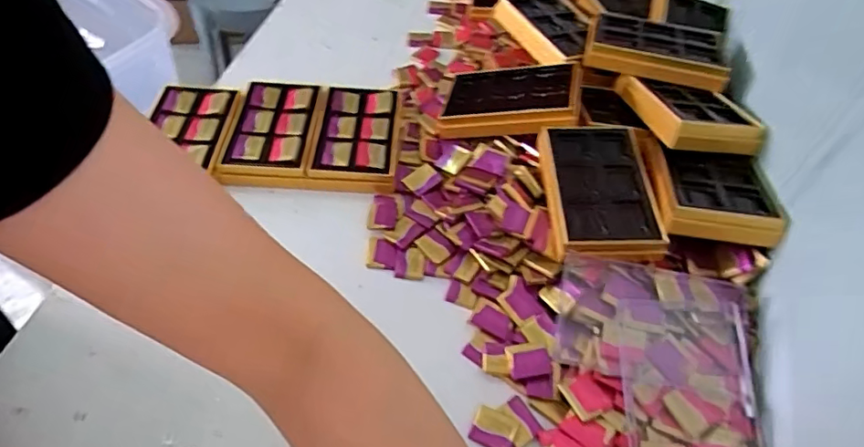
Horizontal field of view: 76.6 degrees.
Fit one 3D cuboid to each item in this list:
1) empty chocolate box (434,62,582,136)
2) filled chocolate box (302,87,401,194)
[{"bbox_3d":[0.096,-0.157,0.683,0.168,0.028,0.110,2,47,22],"label":"empty chocolate box"},{"bbox_3d":[-0.099,-0.116,0.701,0.106,0.026,0.166,3,52,-2],"label":"filled chocolate box"}]

